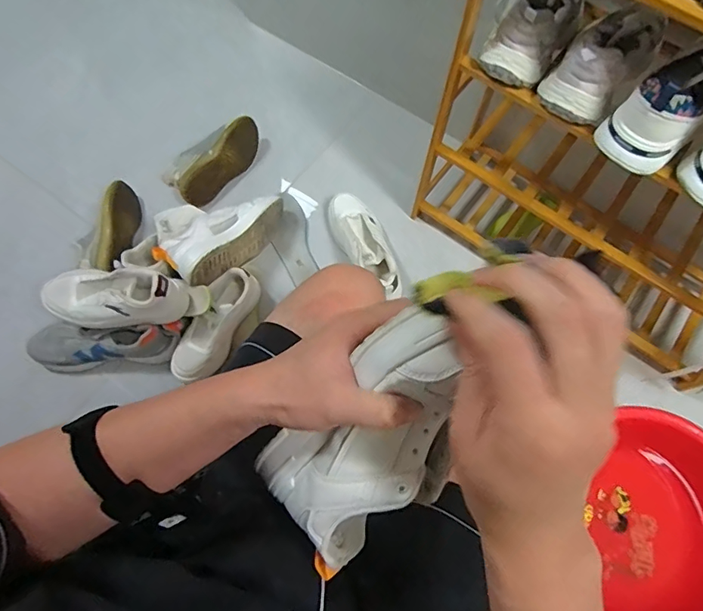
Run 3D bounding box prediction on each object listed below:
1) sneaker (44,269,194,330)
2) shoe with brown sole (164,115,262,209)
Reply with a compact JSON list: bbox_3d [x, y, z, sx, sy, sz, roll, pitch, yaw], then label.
[{"bbox_3d":[-0.437,-0.020,0.848,0.255,0.080,0.096,0,67,-1],"label":"sneaker"},{"bbox_3d":[-0.314,-0.345,1.094,0.243,0.089,0.097,-40,73,-16],"label":"shoe with brown sole"}]

